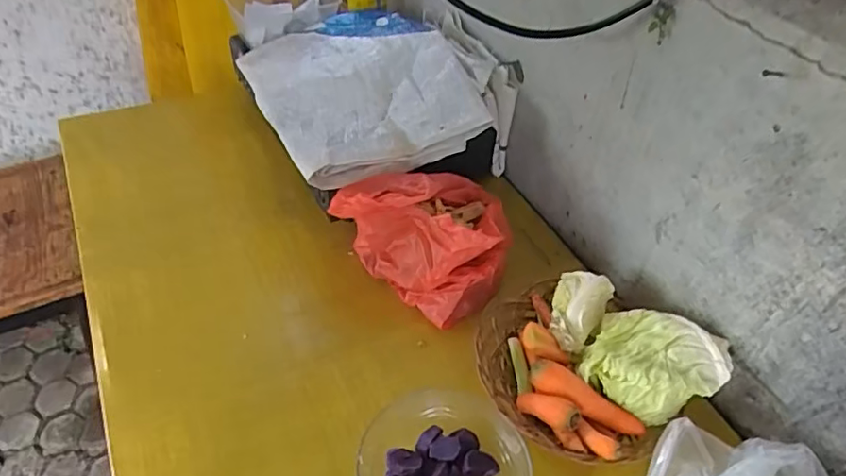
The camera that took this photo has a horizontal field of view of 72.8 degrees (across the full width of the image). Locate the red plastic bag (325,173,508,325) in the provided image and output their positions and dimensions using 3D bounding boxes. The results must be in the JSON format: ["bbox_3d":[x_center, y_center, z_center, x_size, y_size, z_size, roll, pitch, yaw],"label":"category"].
[{"bbox_3d":[0.022,-0.015,0.726,0.181,0.127,0.187,27,50,20],"label":"red plastic bag"}]

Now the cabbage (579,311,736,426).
[{"bbox_3d":[0.243,0.129,0.600,0.127,0.056,0.102,27,51,21],"label":"cabbage"}]

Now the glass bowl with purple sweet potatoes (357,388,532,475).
[{"bbox_3d":[0.021,0.227,0.554,0.154,0.048,0.145,2,46,-2],"label":"glass bowl with purple sweet potatoes"}]

